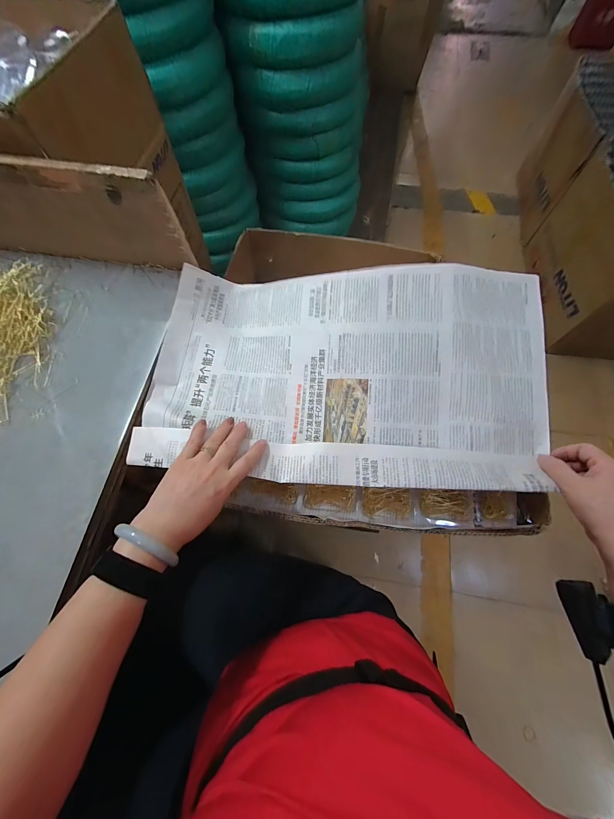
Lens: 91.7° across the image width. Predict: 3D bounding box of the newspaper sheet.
[{"bbox_3d":[0.053,-0.056,0.408,0.527,0.077,0.298,5,66,4],"label":"newspaper sheet"}]

